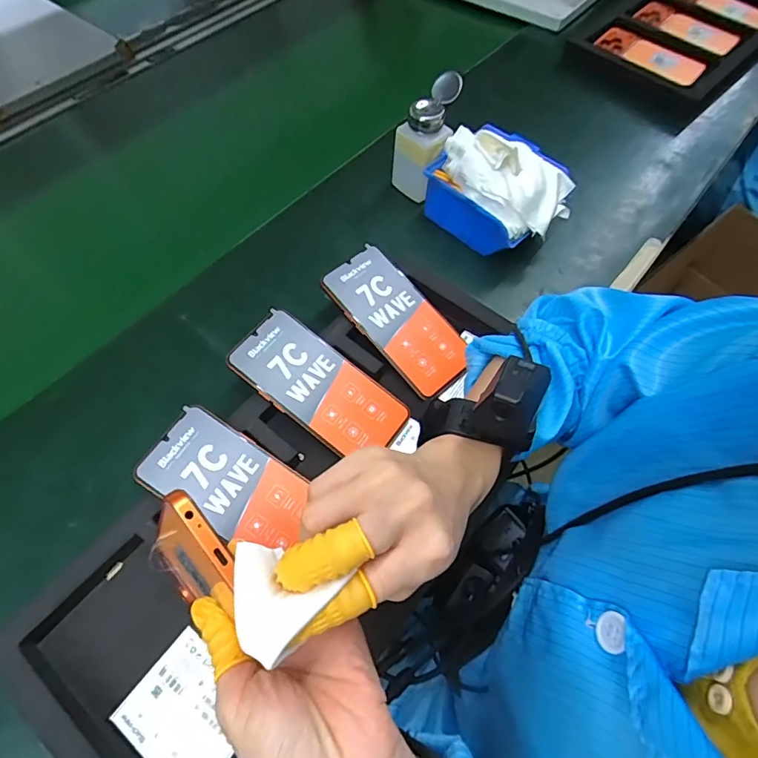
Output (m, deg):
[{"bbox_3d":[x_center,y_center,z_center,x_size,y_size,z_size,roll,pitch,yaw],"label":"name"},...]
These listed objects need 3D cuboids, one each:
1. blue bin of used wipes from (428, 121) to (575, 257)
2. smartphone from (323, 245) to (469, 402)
[{"bbox_3d":[0.142,-0.222,0.543,0.143,0.098,0.119,40,67,21],"label":"blue bin of used wipes"},{"bbox_3d":[0.021,-0.060,0.473,0.075,0.010,0.159,-38,81,-20],"label":"smartphone"}]

